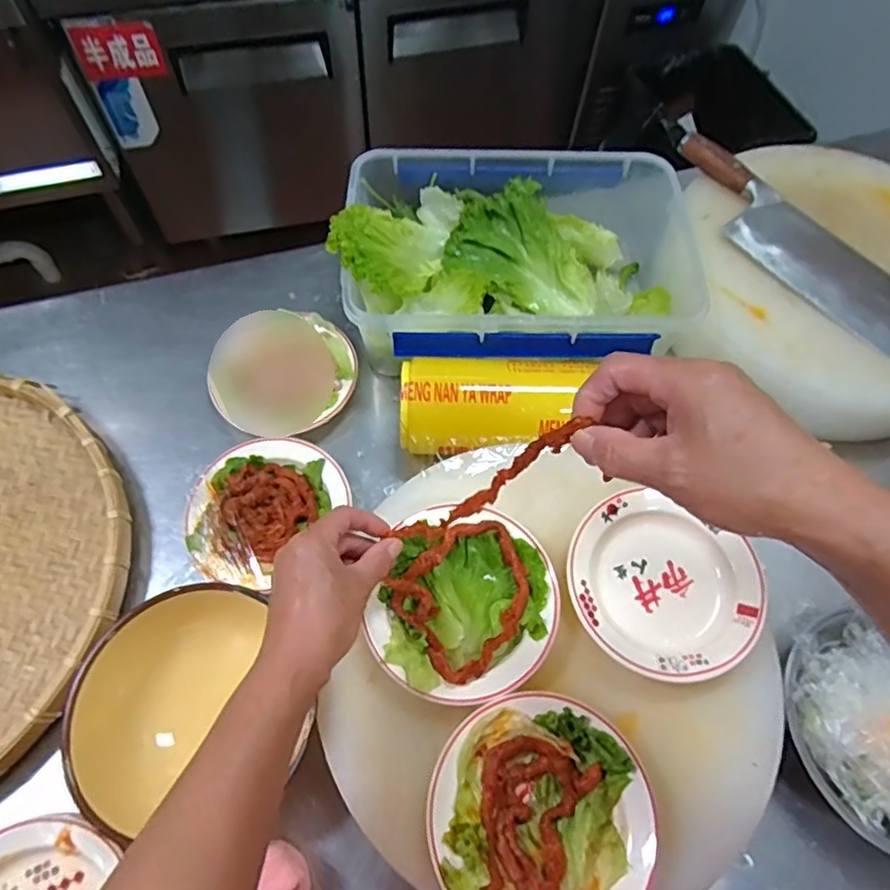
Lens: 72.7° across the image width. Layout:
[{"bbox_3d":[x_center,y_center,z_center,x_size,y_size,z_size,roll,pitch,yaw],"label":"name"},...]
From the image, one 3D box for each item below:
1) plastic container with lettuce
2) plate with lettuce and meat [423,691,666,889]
[{"bbox_3d":[0.080,-0.208,0.698,0.386,0.130,0.262,-1,63,-3],"label":"plastic container with lettuce"},{"bbox_3d":[0.070,0.265,0.435,0.158,0.042,0.152,1,62,-2],"label":"plate with lettuce and meat"}]

